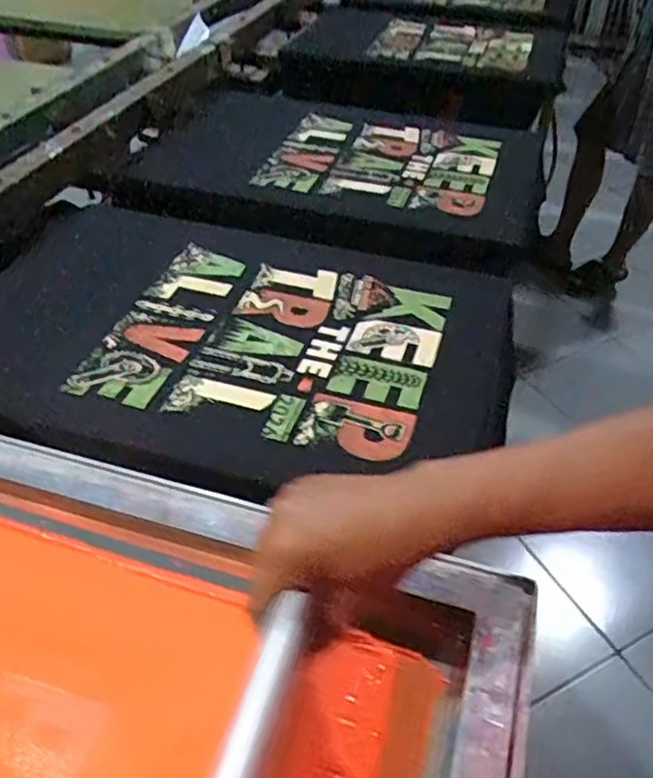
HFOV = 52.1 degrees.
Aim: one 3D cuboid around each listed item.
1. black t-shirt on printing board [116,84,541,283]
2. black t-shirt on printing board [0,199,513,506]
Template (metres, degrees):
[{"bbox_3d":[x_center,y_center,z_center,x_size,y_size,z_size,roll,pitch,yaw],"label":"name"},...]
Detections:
[{"bbox_3d":[0.015,-0.375,1.100,0.639,0.043,0.454,9,43,11],"label":"black t-shirt on printing board"},{"bbox_3d":[-0.121,-0.071,0.772,0.651,0.035,0.443,12,43,11],"label":"black t-shirt on printing board"}]

